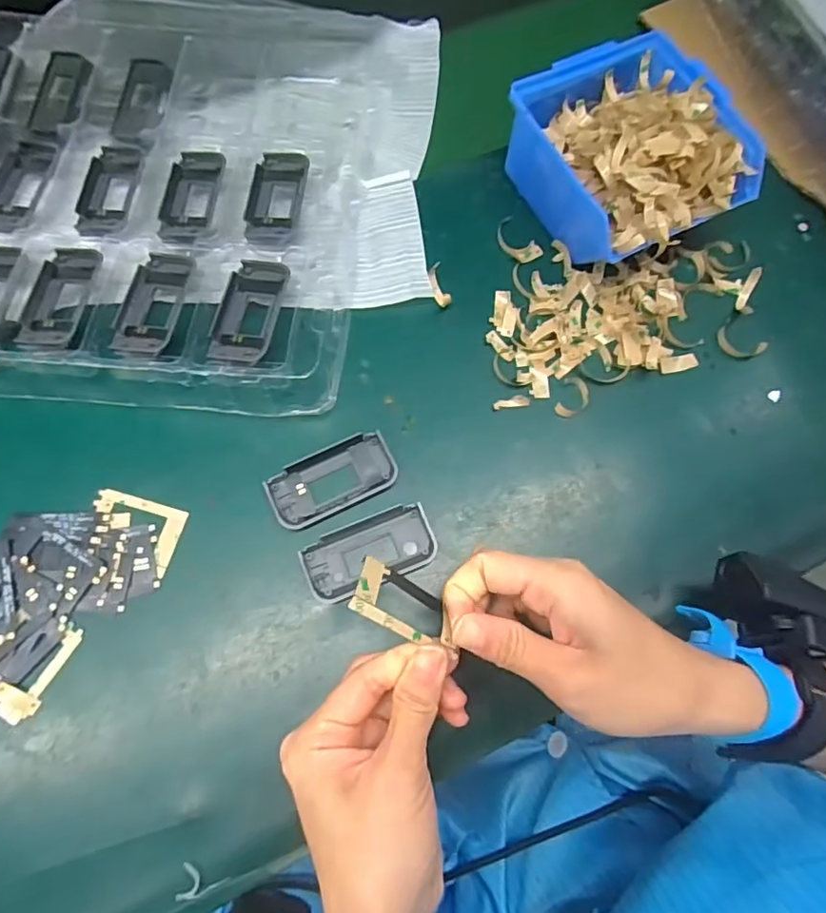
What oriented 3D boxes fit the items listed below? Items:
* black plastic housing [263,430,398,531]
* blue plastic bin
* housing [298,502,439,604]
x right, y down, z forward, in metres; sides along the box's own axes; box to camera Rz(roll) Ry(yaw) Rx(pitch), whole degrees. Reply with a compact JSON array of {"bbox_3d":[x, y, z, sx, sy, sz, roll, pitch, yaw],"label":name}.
[{"bbox_3d":[-0.048,0.014,0.339,0.076,0.006,0.039,-26,75,-10],"label":"black plastic housing"},{"bbox_3d":[0.143,-0.200,0.380,0.122,0.067,0.133,-27,76,-10],"label":"blue plastic bin"},{"bbox_3d":[-0.025,0.055,0.327,0.076,0.007,0.037,-22,75,-9],"label":"housing"}]

